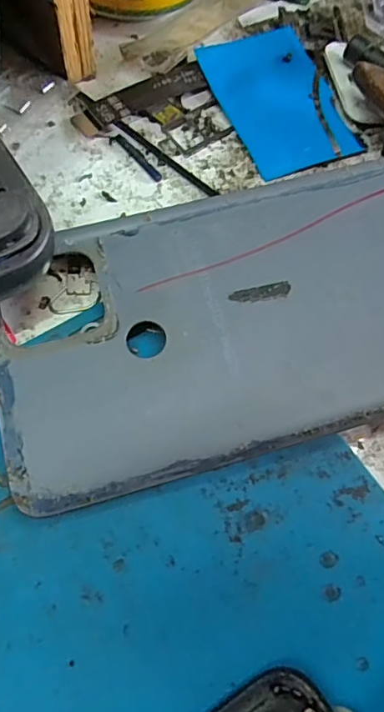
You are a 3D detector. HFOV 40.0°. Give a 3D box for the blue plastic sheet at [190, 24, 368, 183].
[{"bbox_3d":[0.030,-0.090,0.183,0.039,0.004,0.059,-20,70,-13],"label":"blue plastic sheet"}]

